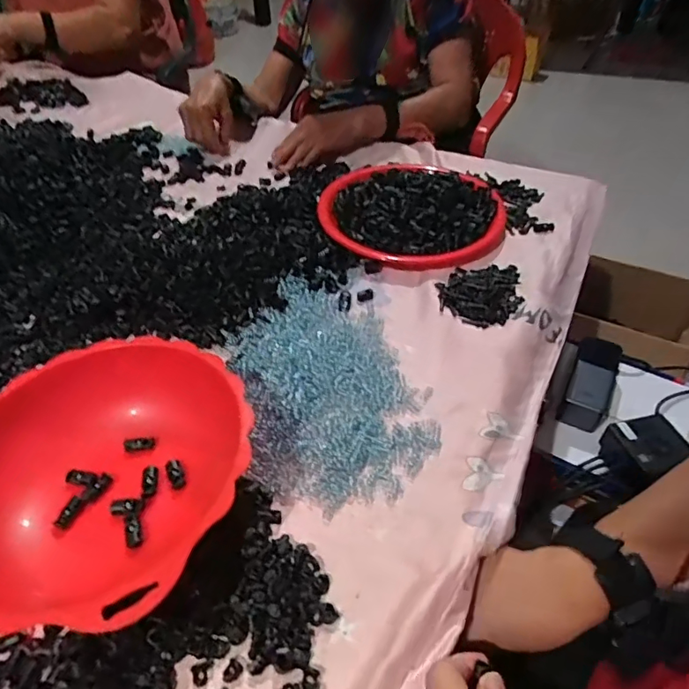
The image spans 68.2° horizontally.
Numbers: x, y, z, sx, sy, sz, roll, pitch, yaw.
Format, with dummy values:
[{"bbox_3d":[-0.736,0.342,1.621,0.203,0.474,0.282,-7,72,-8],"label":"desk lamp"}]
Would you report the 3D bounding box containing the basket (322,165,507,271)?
[{"bbox_3d":[0.098,-0.198,0.733,0.253,0.043,0.254,9,46,10],"label":"basket"}]

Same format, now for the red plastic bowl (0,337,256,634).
[{"bbox_3d":[-0.194,0.104,0.414,0.229,0.065,0.235,-1,45,1],"label":"red plastic bowl"}]

